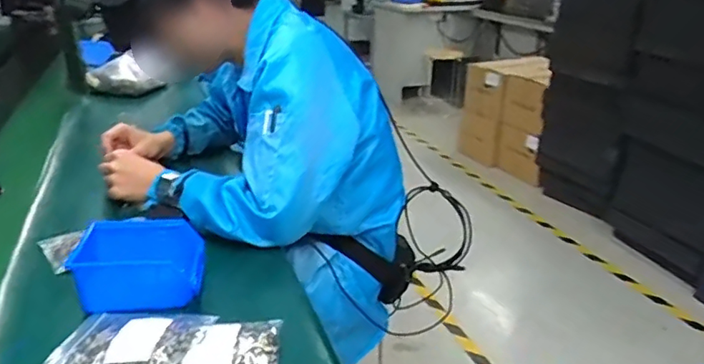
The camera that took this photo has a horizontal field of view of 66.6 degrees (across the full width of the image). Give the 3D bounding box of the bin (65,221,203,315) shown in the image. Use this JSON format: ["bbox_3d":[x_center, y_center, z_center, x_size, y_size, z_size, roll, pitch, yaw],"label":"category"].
[{"bbox_3d":[-0.259,0.096,0.660,0.136,0.063,0.100,-3,24,-8],"label":"bin"}]

